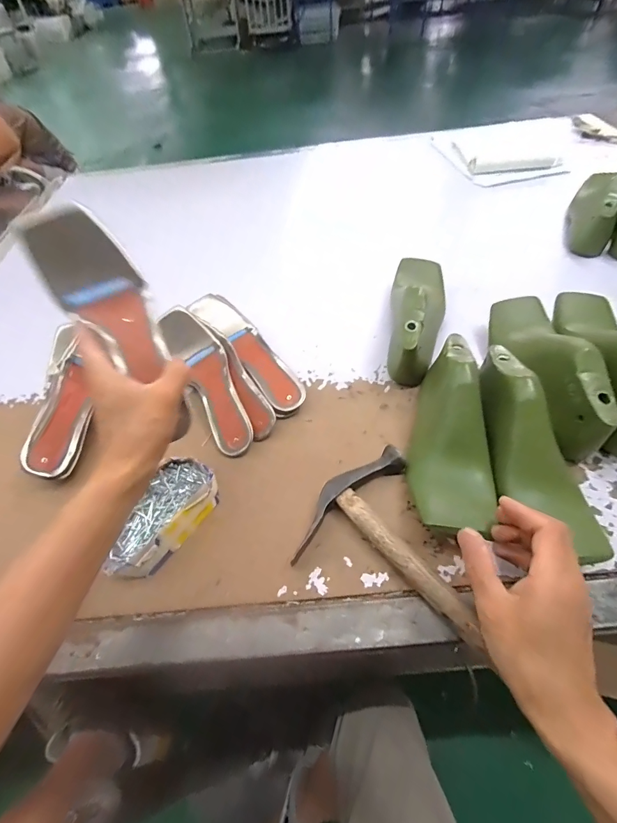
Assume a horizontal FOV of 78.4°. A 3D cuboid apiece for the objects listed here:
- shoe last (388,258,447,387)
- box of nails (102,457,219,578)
[{"bbox_3d":[0.152,-0.150,0.530,0.077,0.095,0.243,10,53,14],"label":"shoe last"},{"bbox_3d":[-0.153,0.109,0.399,0.071,0.027,0.131,23,57,22],"label":"box of nails"}]

